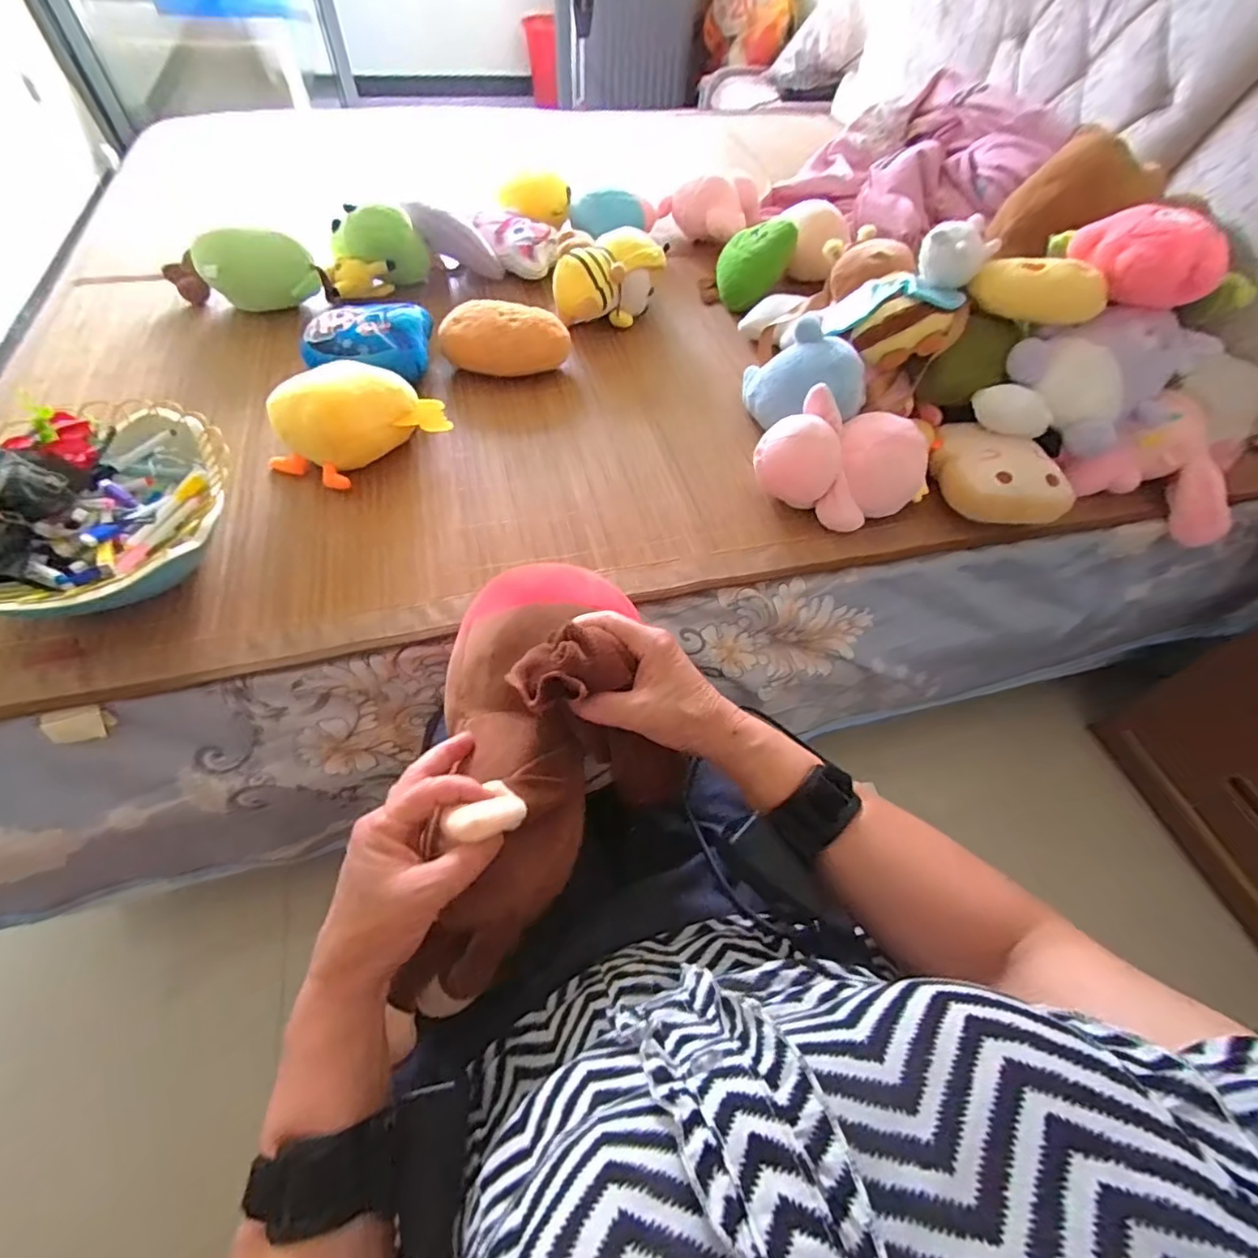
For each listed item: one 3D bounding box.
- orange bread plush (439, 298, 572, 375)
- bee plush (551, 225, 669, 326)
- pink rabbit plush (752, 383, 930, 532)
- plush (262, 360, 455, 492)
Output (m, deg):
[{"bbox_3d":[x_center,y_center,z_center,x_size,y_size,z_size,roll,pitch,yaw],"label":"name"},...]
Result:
[{"bbox_3d":[-0.193,-0.460,0.903,0.192,0.067,0.114,0,56,-5],"label":"orange bread plush"},{"bbox_3d":[-0.032,-0.602,0.994,0.192,0.121,0.098,-35,65,-25],"label":"bee plush"},{"bbox_3d":[0.284,-0.213,0.756,0.218,0.108,0.127,28,58,14],"label":"pink rabbit plush"},{"bbox_3d":[-0.354,-0.263,0.737,0.228,0.104,0.129,-13,58,-13],"label":"plush"}]

